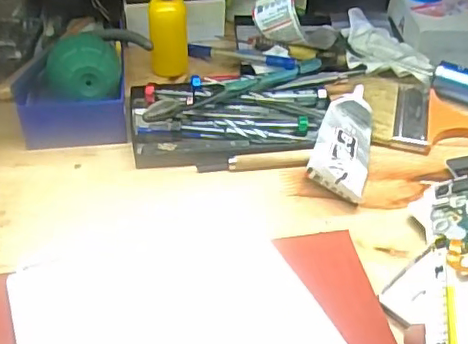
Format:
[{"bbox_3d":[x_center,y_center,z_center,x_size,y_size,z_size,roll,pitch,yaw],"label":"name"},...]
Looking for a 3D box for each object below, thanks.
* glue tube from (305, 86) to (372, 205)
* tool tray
[{"bbox_3d":[0.092,-0.028,0.478,0.045,0.025,0.116,12,44,12],"label":"glue tube"},{"bbox_3d":[-0.002,-0.048,0.494,0.171,0.034,0.092,-1,43,-2],"label":"tool tray"}]

